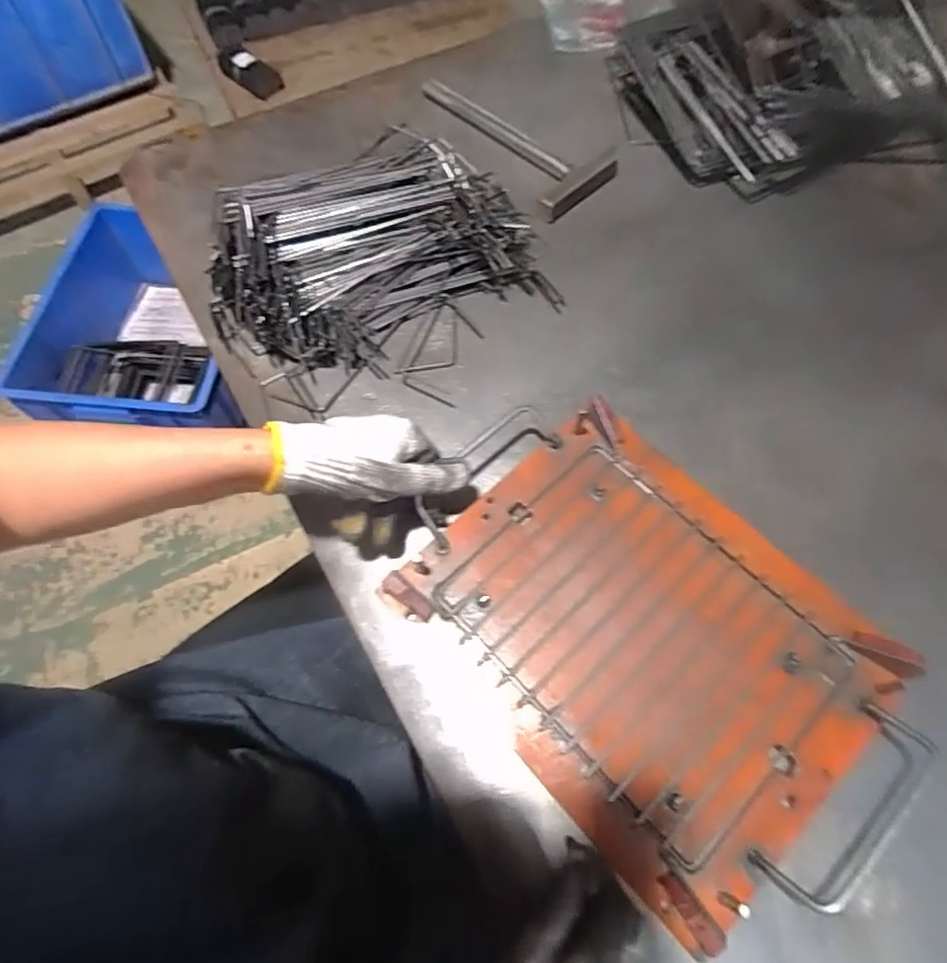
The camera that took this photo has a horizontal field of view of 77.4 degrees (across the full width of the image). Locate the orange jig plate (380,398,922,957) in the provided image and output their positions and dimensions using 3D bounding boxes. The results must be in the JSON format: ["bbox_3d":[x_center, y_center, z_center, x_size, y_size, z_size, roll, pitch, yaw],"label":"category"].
[{"bbox_3d":[0.114,0.108,0.422,0.225,0.022,0.299,-39,70,-16],"label":"orange jig plate"}]

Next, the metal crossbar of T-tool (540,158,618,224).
[{"bbox_3d":[0.113,-0.314,0.631,0.100,0.024,0.022,-38,70,-16],"label":"metal crossbar of T-tool"}]

